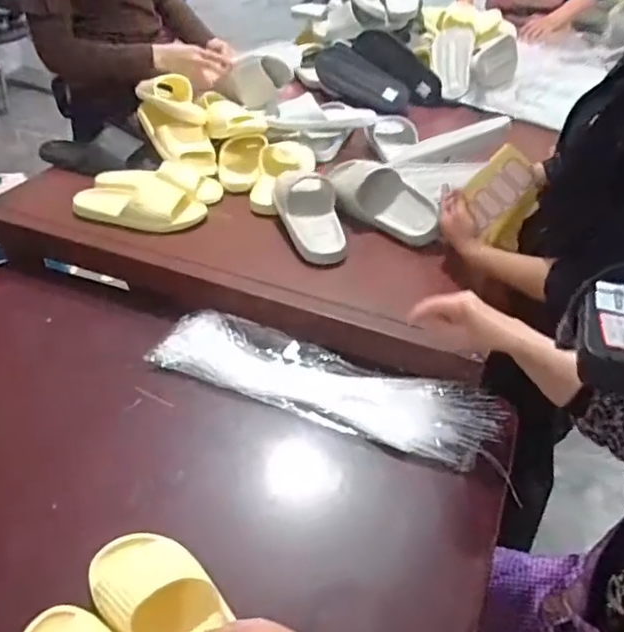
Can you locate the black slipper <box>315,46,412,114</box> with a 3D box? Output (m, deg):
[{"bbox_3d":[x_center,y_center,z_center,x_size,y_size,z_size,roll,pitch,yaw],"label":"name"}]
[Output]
[{"bbox_3d":[0.129,-0.634,1.578,0.291,0.115,0.068,35,15,16],"label":"black slipper"}]

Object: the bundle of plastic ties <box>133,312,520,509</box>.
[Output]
[{"bbox_3d":[0.018,0.101,0.863,0.536,0.034,0.133,15,40,16],"label":"bundle of plastic ties"}]

